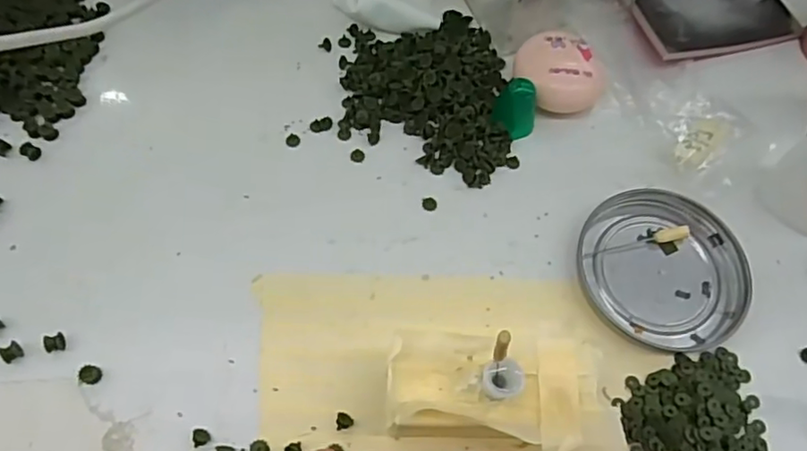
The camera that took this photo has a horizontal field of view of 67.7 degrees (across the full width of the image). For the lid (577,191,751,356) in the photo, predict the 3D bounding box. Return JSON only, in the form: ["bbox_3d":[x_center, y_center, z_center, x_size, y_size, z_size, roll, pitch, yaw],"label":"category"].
[{"bbox_3d":[0.123,0.020,0.285,0.081,0.009,0.072,40,69,14],"label":"lid"}]

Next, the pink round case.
[{"bbox_3d":[0.082,-0.081,0.319,0.046,0.017,0.041,19,65,5],"label":"pink round case"}]

